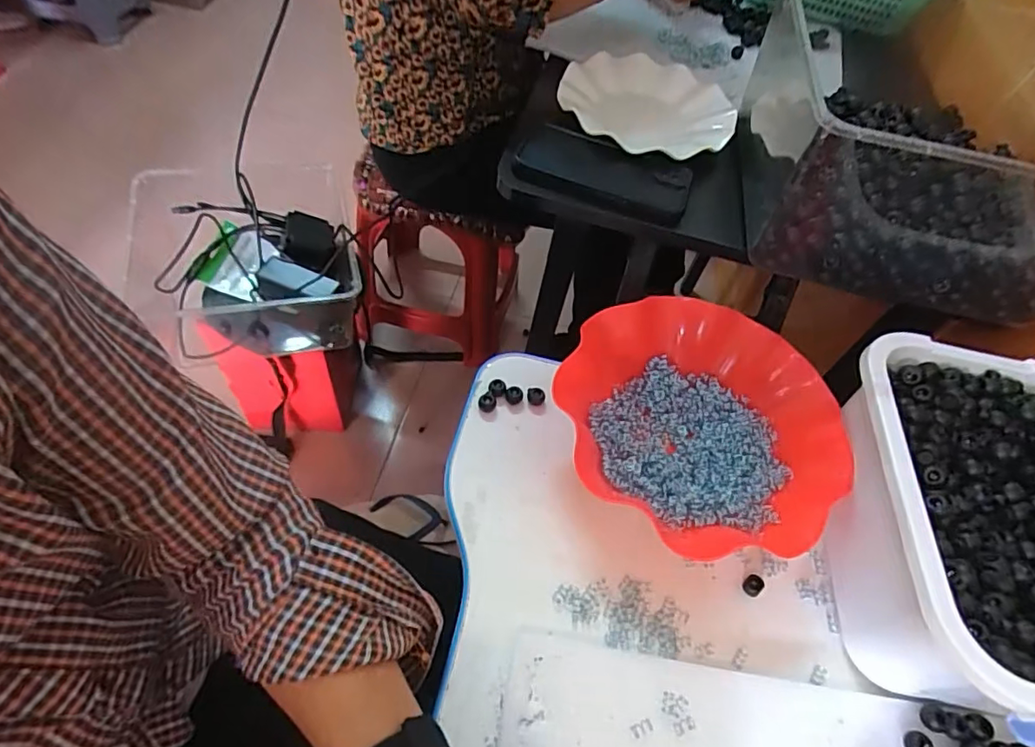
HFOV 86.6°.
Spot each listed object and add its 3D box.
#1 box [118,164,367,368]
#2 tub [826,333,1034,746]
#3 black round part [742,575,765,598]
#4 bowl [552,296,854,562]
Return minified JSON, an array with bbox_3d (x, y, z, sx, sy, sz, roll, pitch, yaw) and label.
[{"bbox_3d":[-0.408,-0.166,0.860,0.289,0.160,0.290,-11,58,-15],"label":"box"},{"bbox_3d":[0.326,0.112,0.387,0.192,0.104,0.249,17,55,3],"label":"tub"},{"bbox_3d":[0.176,0.158,0.410,0.013,0.011,0.014,3,55,-4],"label":"black round part"},{"bbox_3d":[0.148,0.041,0.453,0.207,0.060,0.221,4,55,-6],"label":"bowl"}]

